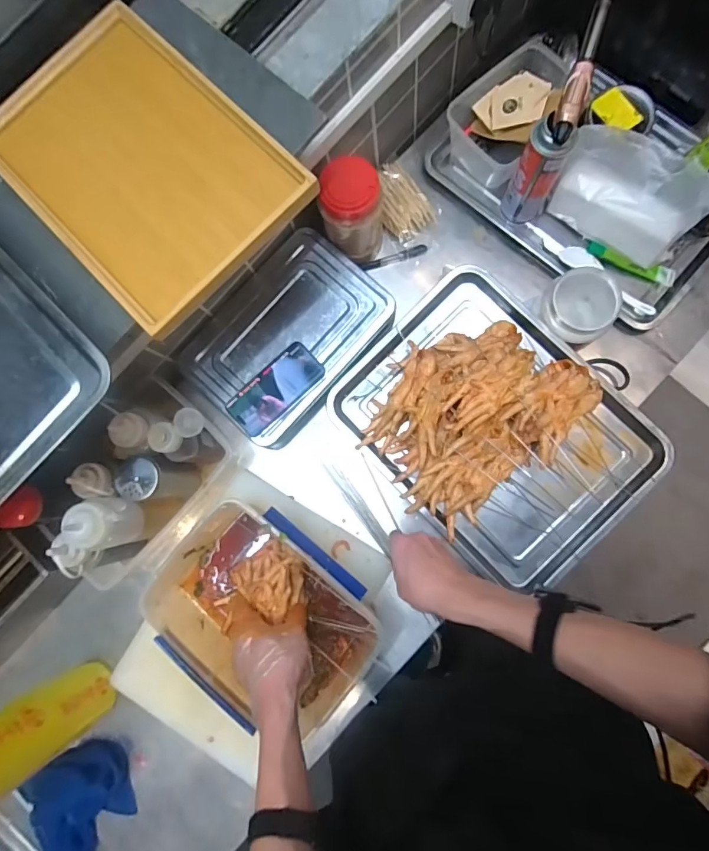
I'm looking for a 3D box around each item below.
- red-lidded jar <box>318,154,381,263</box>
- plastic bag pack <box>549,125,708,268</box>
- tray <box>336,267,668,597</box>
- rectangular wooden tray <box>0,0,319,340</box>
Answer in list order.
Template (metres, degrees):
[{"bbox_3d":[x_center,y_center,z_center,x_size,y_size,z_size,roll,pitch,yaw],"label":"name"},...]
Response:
[{"bbox_3d":[-0.002,-0.328,0.724,0.088,0.165,0.074,-4,84,4],"label":"red-lidded jar"},{"bbox_3d":[0.412,-0.349,0.697,0.203,0.119,0.090,36,88,7],"label":"plastic bag pack"},{"bbox_3d":[0.203,-0.001,0.668,0.316,0.080,0.416,-44,83,-1],"label":"tray"},{"bbox_3d":[-0.262,-0.316,0.553,0.370,0.016,0.254,45,89,7],"label":"rectangular wooden tray"}]

